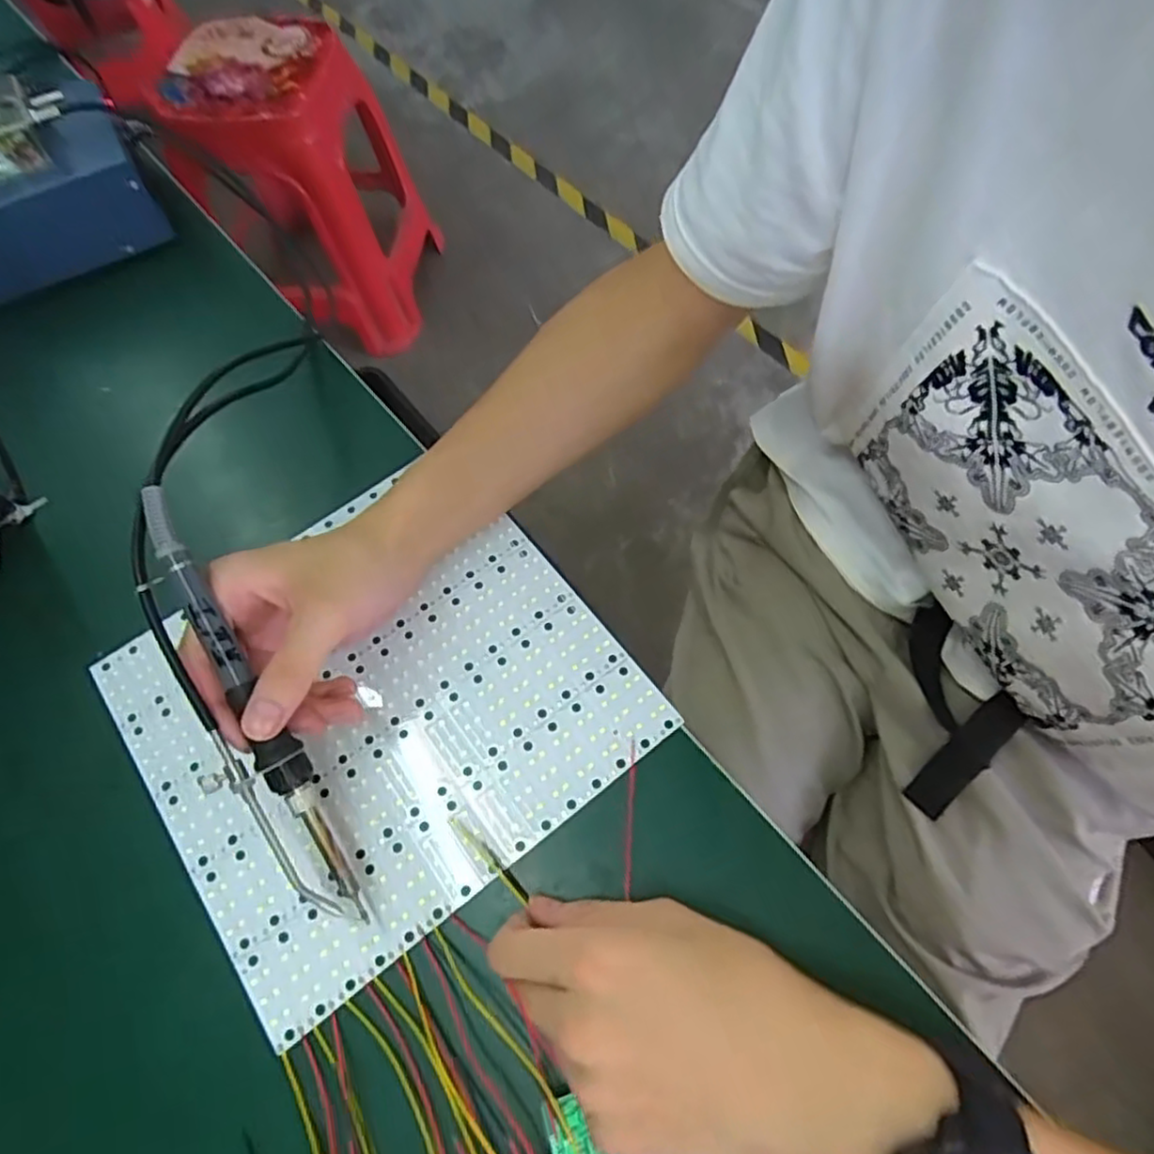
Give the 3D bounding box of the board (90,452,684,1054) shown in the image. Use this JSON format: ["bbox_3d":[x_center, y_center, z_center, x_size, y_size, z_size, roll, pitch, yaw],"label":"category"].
[{"bbox_3d":[-0.108,0.063,0.377,0.235,0.006,0.226,-36,68,-14],"label":"board"}]

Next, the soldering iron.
[{"bbox_3d":[-0.151,0.062,0.310,0.037,0.015,0.210,-25,92,-9],"label":"soldering iron"}]

